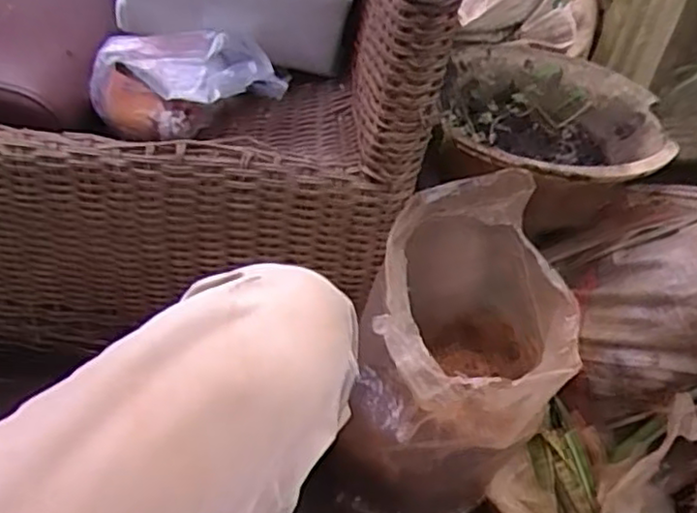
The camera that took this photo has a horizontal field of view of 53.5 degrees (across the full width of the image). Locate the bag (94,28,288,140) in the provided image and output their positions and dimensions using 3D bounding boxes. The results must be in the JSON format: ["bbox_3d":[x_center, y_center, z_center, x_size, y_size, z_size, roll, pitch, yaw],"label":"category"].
[{"bbox_3d":[-0.172,-0.192,0.753,0.186,0.095,0.131,-29,55,-31],"label":"bag"}]

